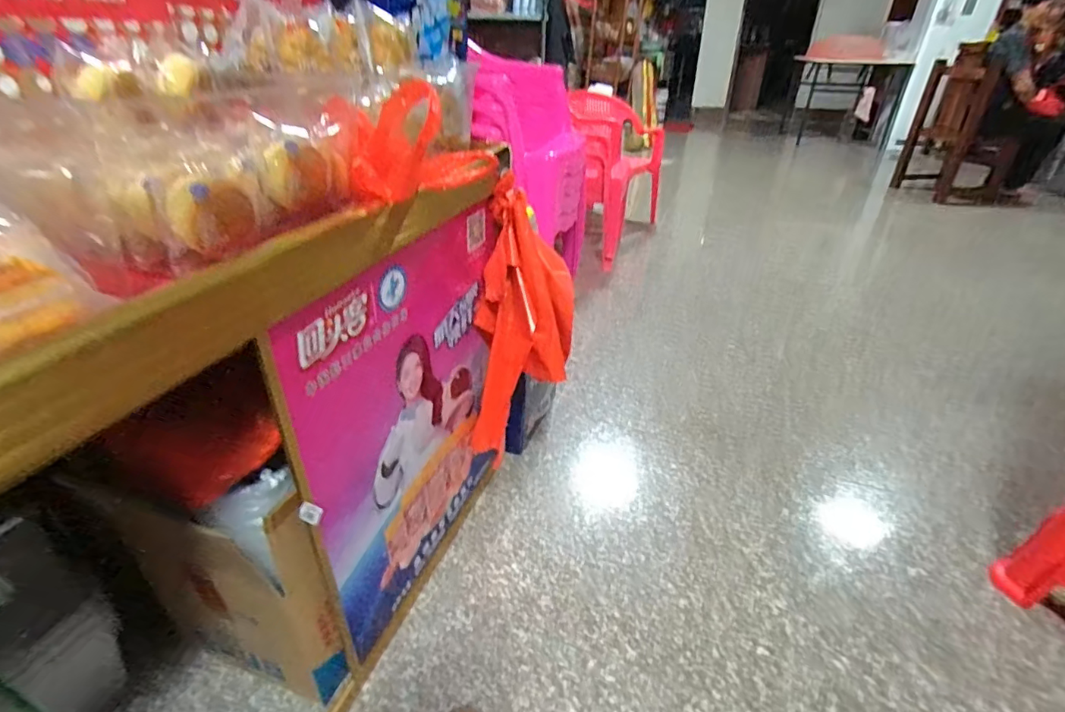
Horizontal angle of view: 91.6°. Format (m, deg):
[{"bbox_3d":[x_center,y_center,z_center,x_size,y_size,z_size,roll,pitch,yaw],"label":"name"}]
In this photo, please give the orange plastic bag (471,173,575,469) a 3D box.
[{"bbox_3d":[-0.016,-0.048,0.948,0.172,0.490,0.047,2,14,-1],"label":"orange plastic bag"}]

